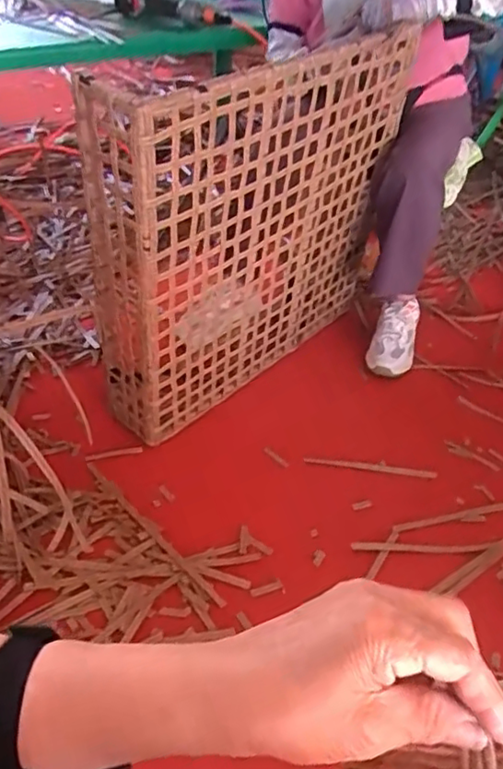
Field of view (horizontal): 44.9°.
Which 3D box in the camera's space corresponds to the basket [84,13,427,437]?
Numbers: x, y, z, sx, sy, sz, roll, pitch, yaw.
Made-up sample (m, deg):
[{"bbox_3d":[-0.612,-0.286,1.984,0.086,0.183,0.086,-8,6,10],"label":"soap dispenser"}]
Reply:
[{"bbox_3d":[0.010,-0.273,1.132,0.122,0.651,0.657,35,52,26],"label":"basket"}]

